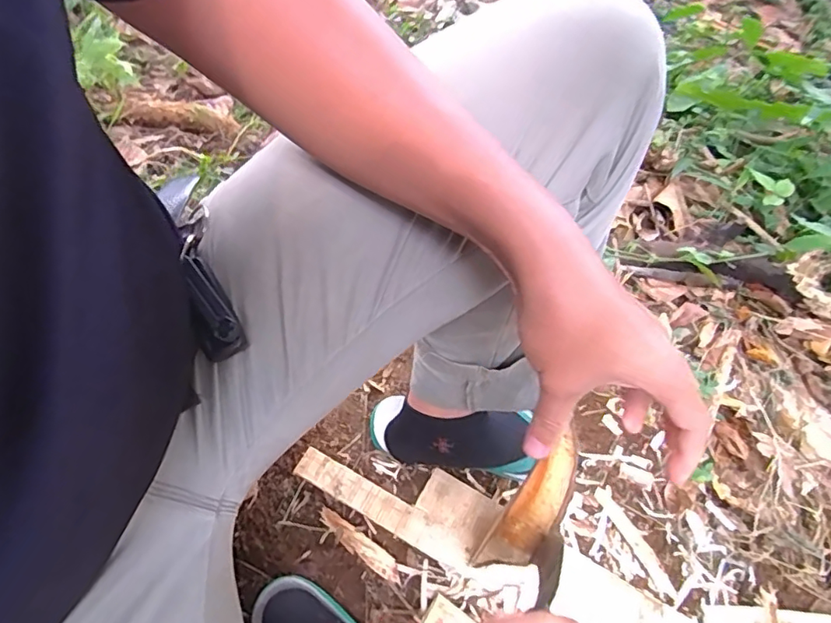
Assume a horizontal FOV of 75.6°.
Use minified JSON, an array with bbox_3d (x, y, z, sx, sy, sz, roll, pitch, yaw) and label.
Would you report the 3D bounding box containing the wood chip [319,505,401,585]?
[{"bbox_3d":[-0.063,0.267,0.611,0.111,0.006,0.024,31,72,12],"label":"wood chip"}]

